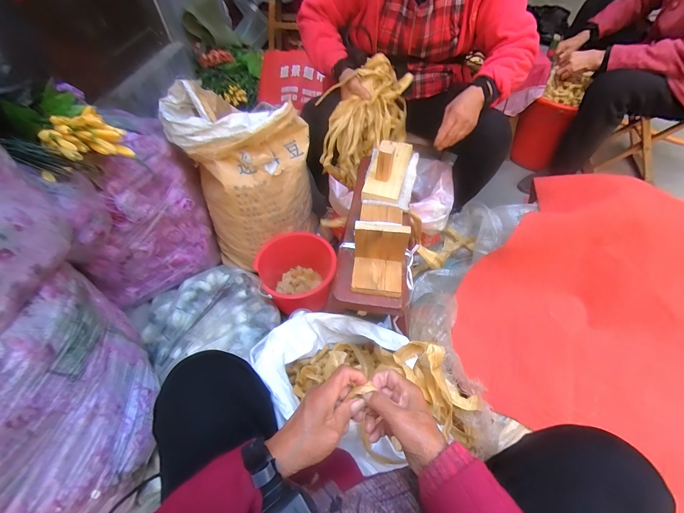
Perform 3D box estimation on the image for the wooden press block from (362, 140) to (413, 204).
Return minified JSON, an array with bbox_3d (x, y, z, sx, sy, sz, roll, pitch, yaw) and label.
[{"bbox_3d":[0.101,-0.205,0.616,0.074,0.082,0.186,15,56,11],"label":"wooden press block"}]

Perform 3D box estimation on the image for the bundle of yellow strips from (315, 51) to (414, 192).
[{"bbox_3d":[0.064,-0.373,0.839,0.196,0.224,0.276,15,56,11],"label":"bundle of yellow strips"}]

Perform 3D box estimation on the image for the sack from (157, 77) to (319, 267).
[{"bbox_3d":[-0.246,-0.215,0.835,0.324,0.430,0.258,-22,57,-14],"label":"sack"}]

